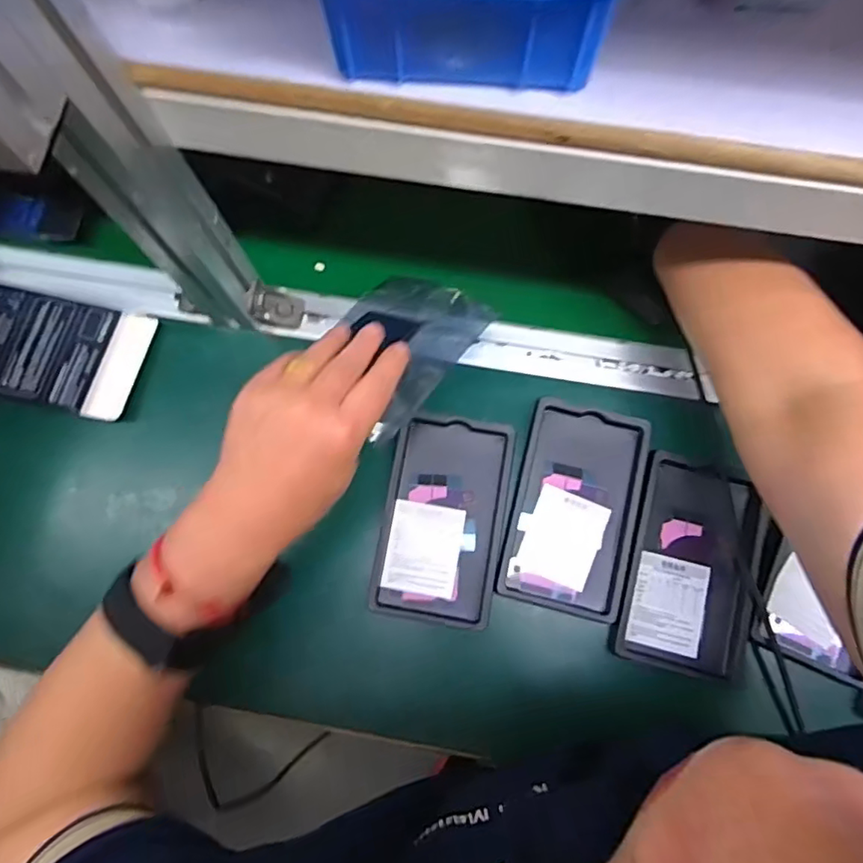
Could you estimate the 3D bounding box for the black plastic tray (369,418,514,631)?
[{"bbox_3d":[0.009,0.070,0.453,0.092,0.016,0.156,9,76,3],"label":"black plastic tray"}]

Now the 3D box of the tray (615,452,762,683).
[{"bbox_3d":[0.199,0.101,0.437,0.090,0.024,0.155,14,76,4],"label":"tray"}]

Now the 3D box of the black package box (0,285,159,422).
[{"bbox_3d":[-0.328,-0.070,0.479,0.172,0.021,0.092,11,76,3],"label":"black package box"}]

